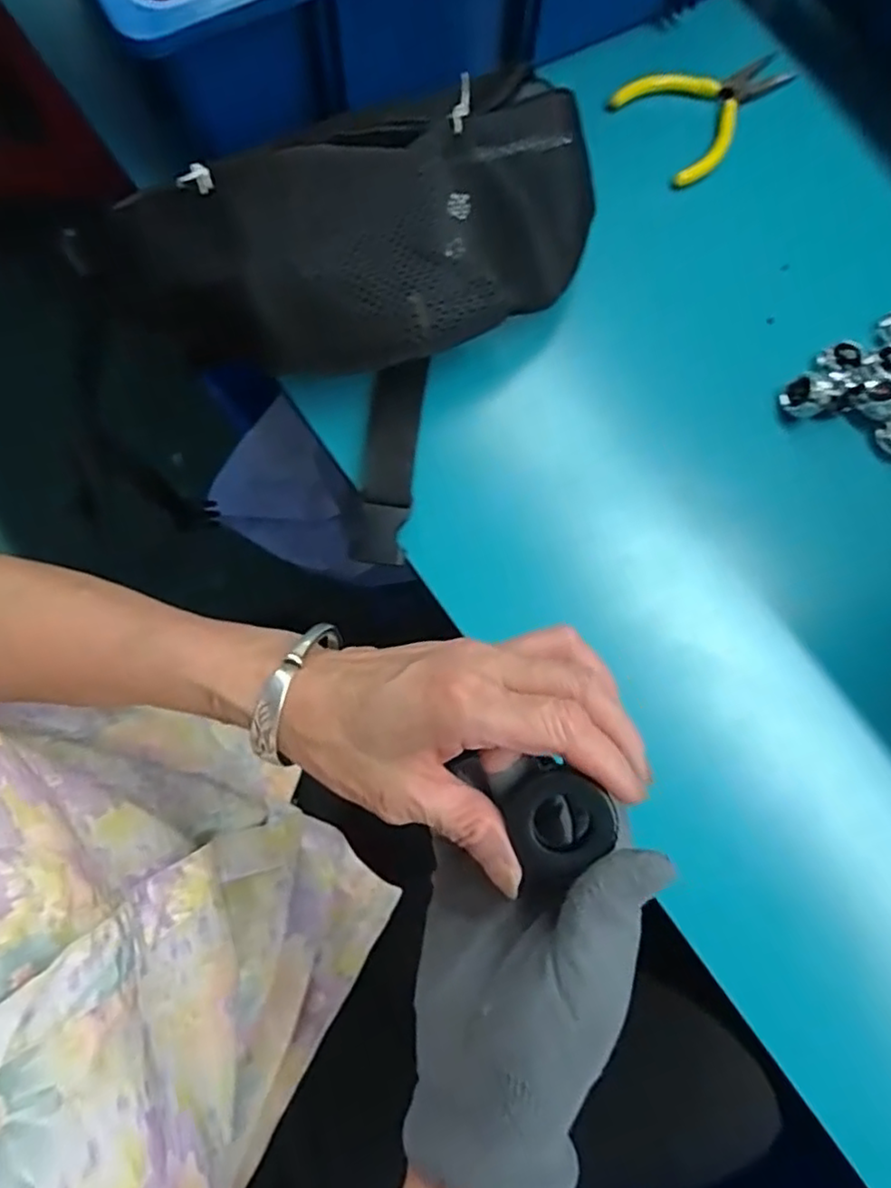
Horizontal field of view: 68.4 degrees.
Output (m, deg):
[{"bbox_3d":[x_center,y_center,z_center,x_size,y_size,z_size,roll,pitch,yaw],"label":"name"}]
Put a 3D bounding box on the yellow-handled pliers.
[{"bbox_3d":[0.177,-0.318,0.426,0.118,0.009,0.078,-27,80,-7],"label":"yellow-handled pliers"}]

